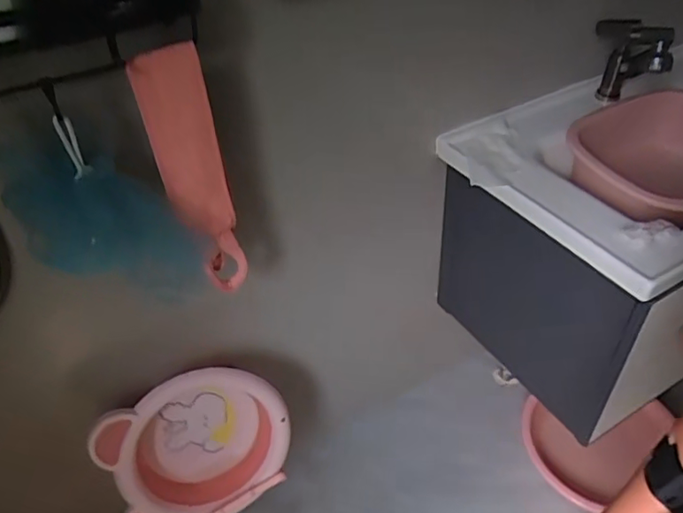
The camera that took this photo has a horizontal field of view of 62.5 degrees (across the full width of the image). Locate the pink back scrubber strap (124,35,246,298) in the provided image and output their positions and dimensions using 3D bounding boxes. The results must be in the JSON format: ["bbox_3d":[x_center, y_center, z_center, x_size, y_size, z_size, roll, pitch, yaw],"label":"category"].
[{"bbox_3d":[-0.183,-0.087,0.718,0.076,0.358,0.034,-18,43,-15],"label":"pink back scrubber strap"}]

